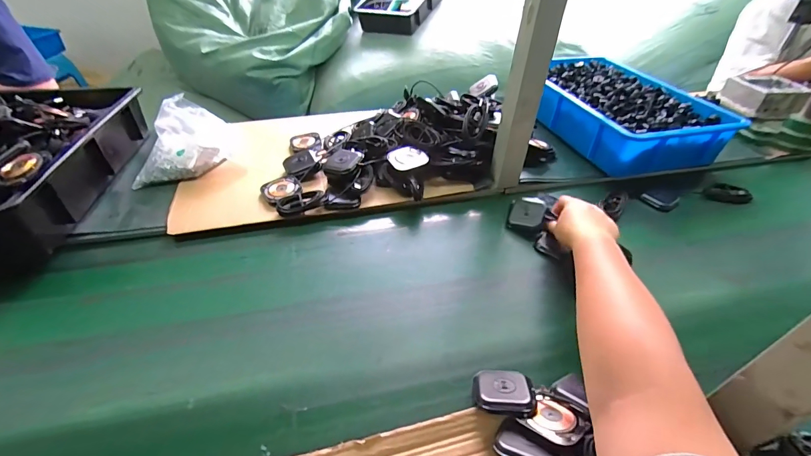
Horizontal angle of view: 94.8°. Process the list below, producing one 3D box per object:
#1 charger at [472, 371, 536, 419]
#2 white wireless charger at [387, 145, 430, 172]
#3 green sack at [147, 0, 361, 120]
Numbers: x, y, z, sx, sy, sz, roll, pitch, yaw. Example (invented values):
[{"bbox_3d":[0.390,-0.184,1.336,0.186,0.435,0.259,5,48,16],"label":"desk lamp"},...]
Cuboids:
[{"bbox_3d":[0.100,0.168,0.380,0.059,0.022,0.050,8,40,10],"label":"charger"},{"bbox_3d":[0.003,-0.118,0.622,0.055,0.015,0.064,-16,41,-19],"label":"white wireless charger"},{"bbox_3d":[-0.611,-0.809,1.580,0.676,0.426,0.670,19,44,17],"label":"green sack"}]

